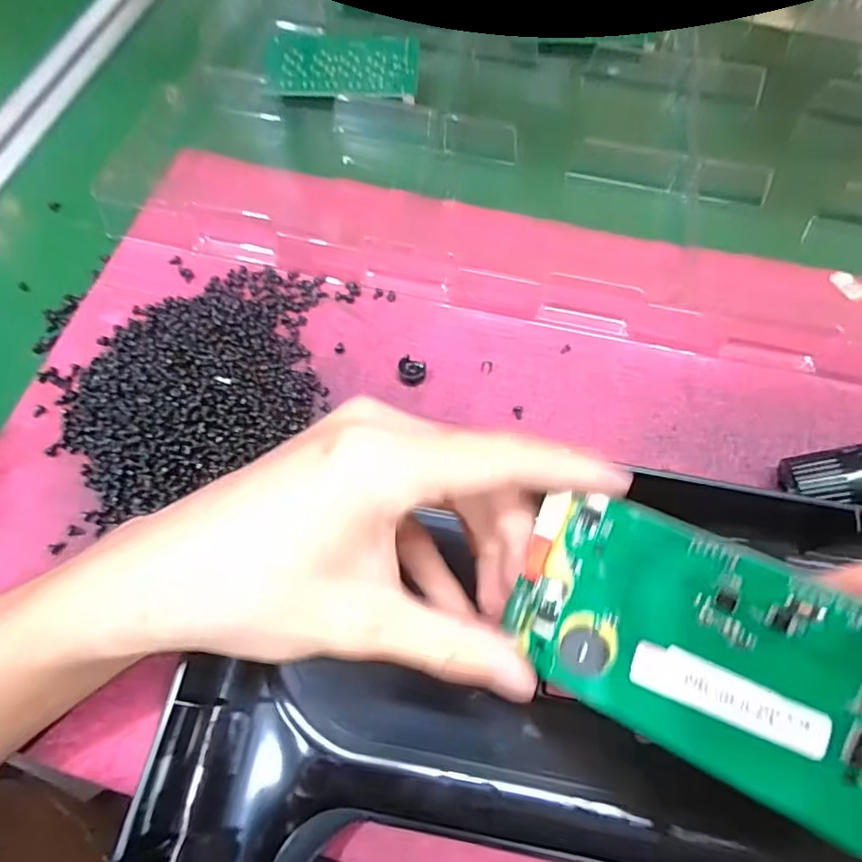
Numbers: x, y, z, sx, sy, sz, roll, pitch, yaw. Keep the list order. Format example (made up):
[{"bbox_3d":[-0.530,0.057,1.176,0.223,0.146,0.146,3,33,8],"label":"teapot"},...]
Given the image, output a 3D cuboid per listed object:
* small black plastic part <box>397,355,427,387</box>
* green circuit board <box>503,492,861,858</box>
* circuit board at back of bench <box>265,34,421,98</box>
[{"bbox_3d":[-0.010,-0.031,0.293,0.014,0.010,0.012,18,66,5],"label":"small black plastic part"},{"bbox_3d":[0.076,0.061,0.162,0.102,0.006,0.060,22,96,27],"label":"green circuit board"},{"bbox_3d":[-0.060,-0.252,0.390,0.103,0.008,0.065,0,65,-3],"label":"circuit board at back of bench"}]

